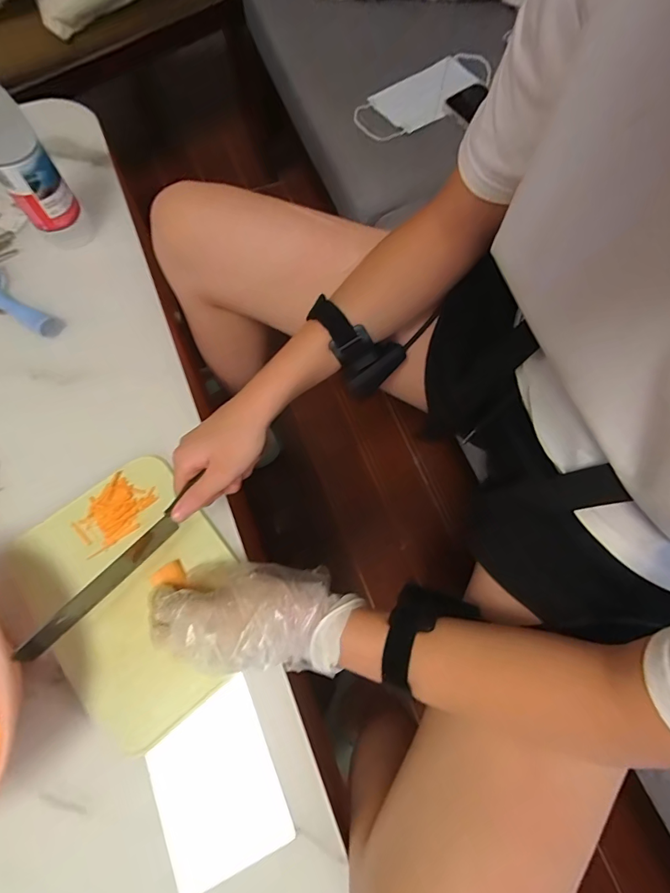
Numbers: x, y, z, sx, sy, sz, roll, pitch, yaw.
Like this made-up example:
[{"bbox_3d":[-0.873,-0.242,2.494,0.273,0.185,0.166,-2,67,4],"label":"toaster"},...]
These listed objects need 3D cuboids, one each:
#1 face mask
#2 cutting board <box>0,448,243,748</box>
[{"bbox_3d":[0.134,-0.517,0.641,0.234,0.028,0.086,-35,75,-14],"label":"face mask"},{"bbox_3d":[-0.198,0.145,0.441,0.180,0.013,0.245,-38,76,-15],"label":"cutting board"}]

